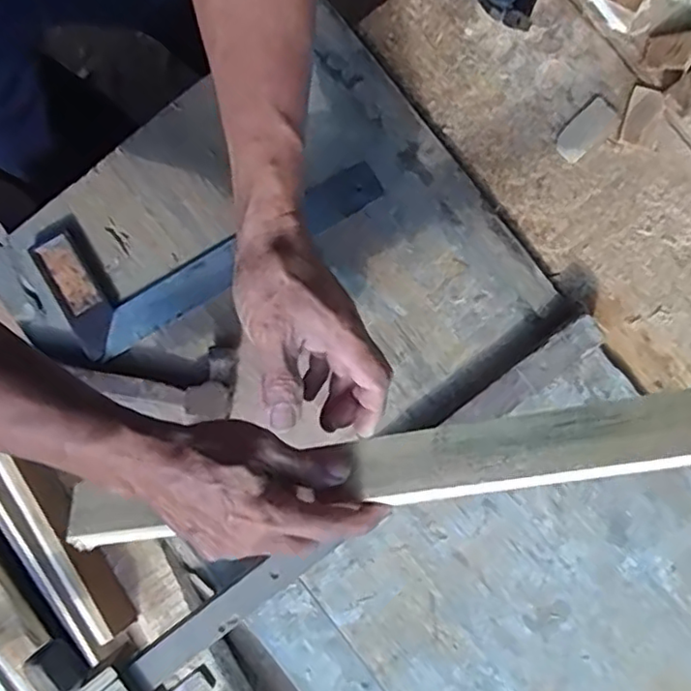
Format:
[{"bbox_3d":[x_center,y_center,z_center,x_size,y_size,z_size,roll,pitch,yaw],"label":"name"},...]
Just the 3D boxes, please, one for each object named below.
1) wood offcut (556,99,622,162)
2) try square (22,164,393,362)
[{"bbox_3d":[0.216,-0.192,0.569,0.057,0.012,0.030,-41,82,-7],"label":"wood offcut"},{"bbox_3d":[-0.126,-0.108,0.578,0.298,0.032,0.121,-30,80,-6],"label":"try square"}]

